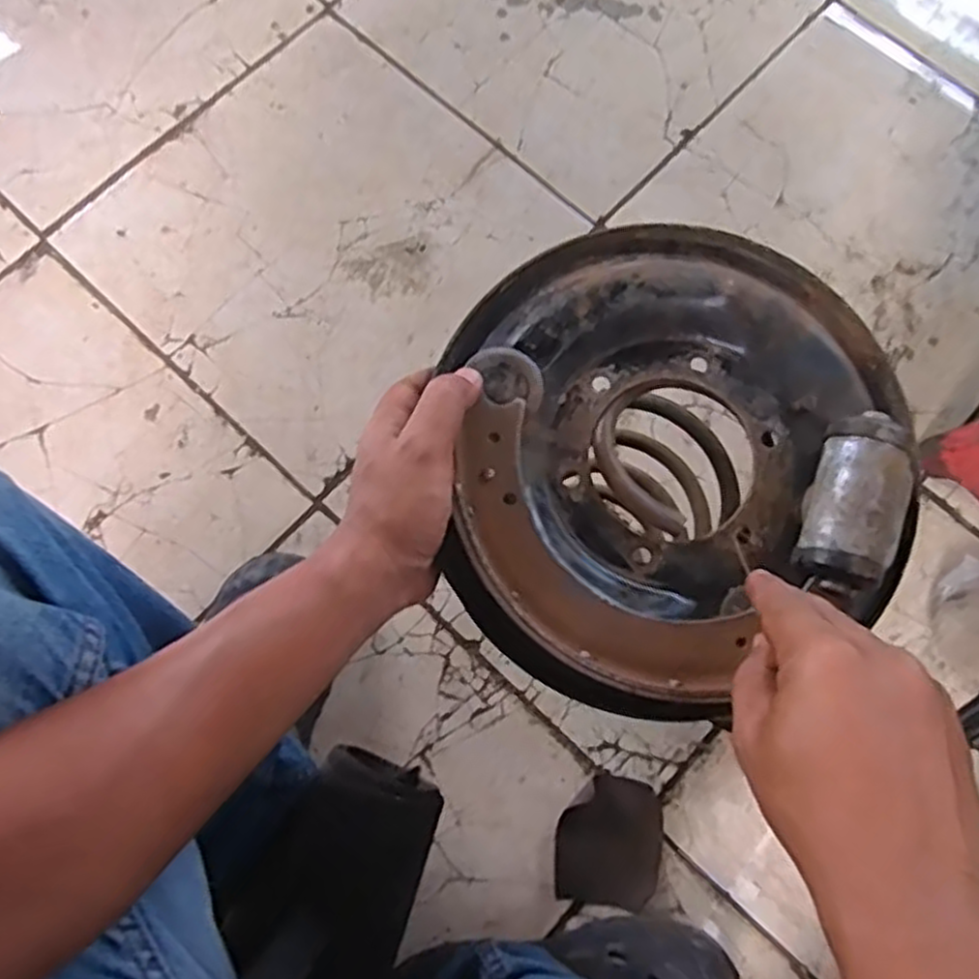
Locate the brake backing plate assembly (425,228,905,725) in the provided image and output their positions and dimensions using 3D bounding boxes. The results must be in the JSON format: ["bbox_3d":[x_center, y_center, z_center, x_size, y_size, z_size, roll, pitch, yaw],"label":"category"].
[{"bbox_3d":[0.105,-0.023,0.414,0.243,0.053,0.273,-1,77,-2],"label":"brake backing plate assembly"}]

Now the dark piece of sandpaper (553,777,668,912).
[{"bbox_3d":[0.105,0.304,0.668,0.089,0.018,0.103,9,77,0],"label":"dark piece of sandpaper"}]

